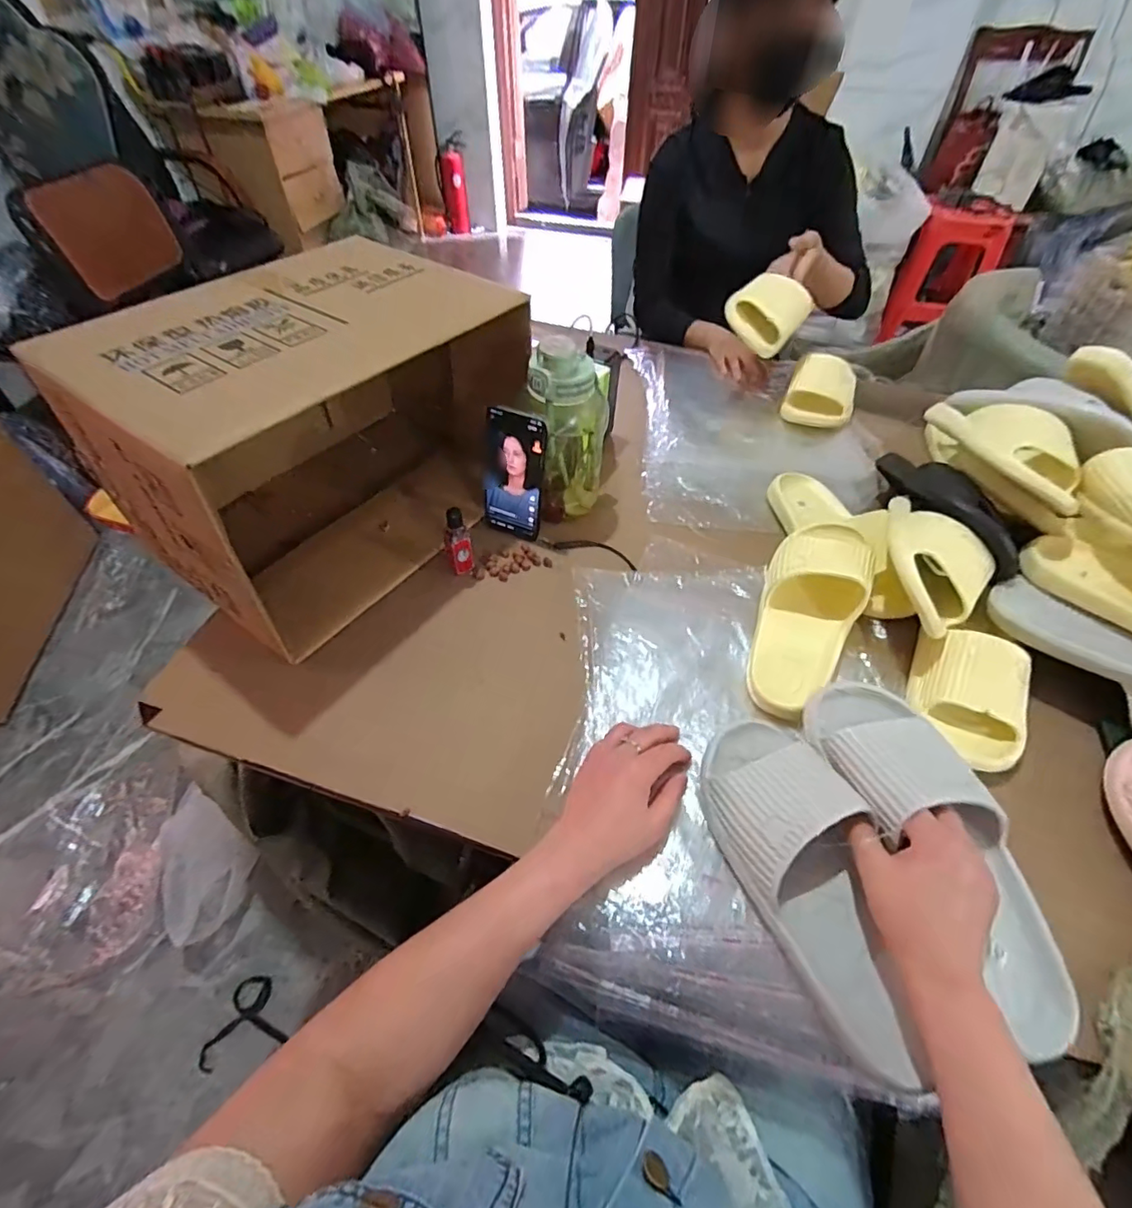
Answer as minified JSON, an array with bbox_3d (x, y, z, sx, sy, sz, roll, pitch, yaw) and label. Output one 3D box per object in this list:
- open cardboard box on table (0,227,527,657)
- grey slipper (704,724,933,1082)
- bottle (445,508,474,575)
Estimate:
[{"bbox_3d":[-0.275,-0.198,0.618,0.274,0.258,0.404,26,55,20],"label":"open cardboard box on table"},{"bbox_3d":[0.187,0.200,0.422,0.102,0.065,0.260,-10,53,-8],"label":"grey slipper"},{"bbox_3d":[-0.122,-0.070,0.620,0.029,0.091,0.023,-12,51,-10],"label":"bottle"}]

